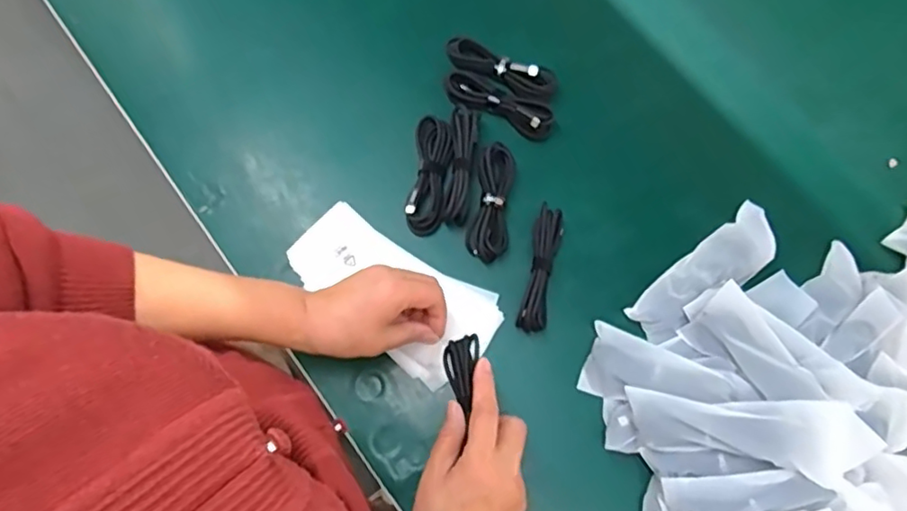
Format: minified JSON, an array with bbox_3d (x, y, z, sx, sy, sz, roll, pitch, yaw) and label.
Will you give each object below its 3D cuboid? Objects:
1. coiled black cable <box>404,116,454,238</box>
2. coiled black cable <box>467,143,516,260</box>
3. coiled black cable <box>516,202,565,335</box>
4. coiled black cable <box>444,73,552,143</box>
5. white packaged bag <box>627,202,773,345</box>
[{"bbox_3d":[-0.022,-0.076,0.569,0.034,0.015,0.114,6,75,3],"label":"coiled black cable"},{"bbox_3d":[0.035,-0.049,0.559,0.033,0.017,0.106,8,75,3],"label":"coiled black cable"},{"bbox_3d":[0.079,0.012,0.543,0.026,0.024,0.112,12,76,4],"label":"coiled black cable"},{"bbox_3d":[0.045,-0.144,0.586,0.108,0.023,0.035,22,77,7],"label":"coiled black cable"},{"bbox_3d":[0.223,0.018,0.538,0.147,0.016,0.051,-35,77,-8],"label":"white packaged bag"}]

